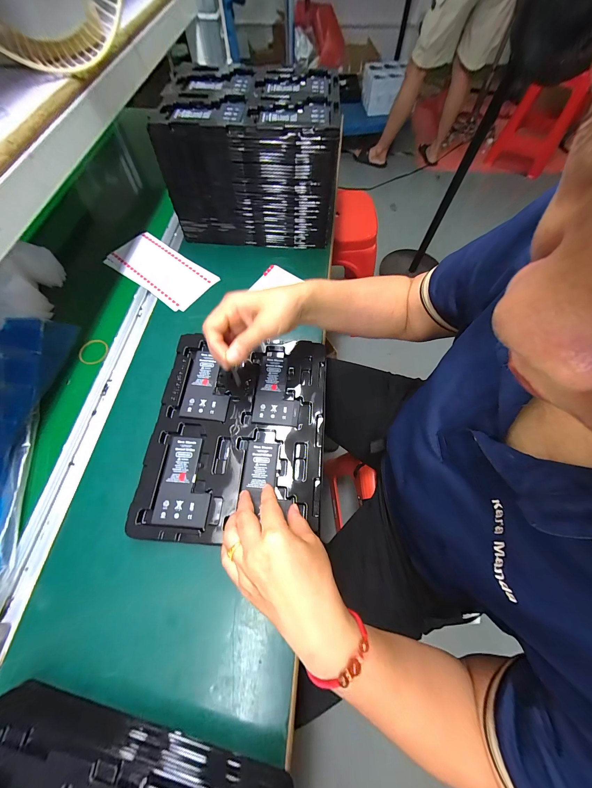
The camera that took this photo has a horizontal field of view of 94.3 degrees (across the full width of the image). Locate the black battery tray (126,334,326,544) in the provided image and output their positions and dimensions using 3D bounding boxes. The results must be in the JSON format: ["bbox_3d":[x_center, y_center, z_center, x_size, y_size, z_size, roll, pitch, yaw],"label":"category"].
[{"bbox_3d":[-0.074,0.041,0.362,0.216,0.020,0.270,4,62,1],"label":"black battery tray"}]

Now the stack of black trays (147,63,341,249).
[{"bbox_3d":[-0.077,-0.419,0.502,0.277,0.179,0.207,-1,66,-2],"label":"stack of black trays"}]

